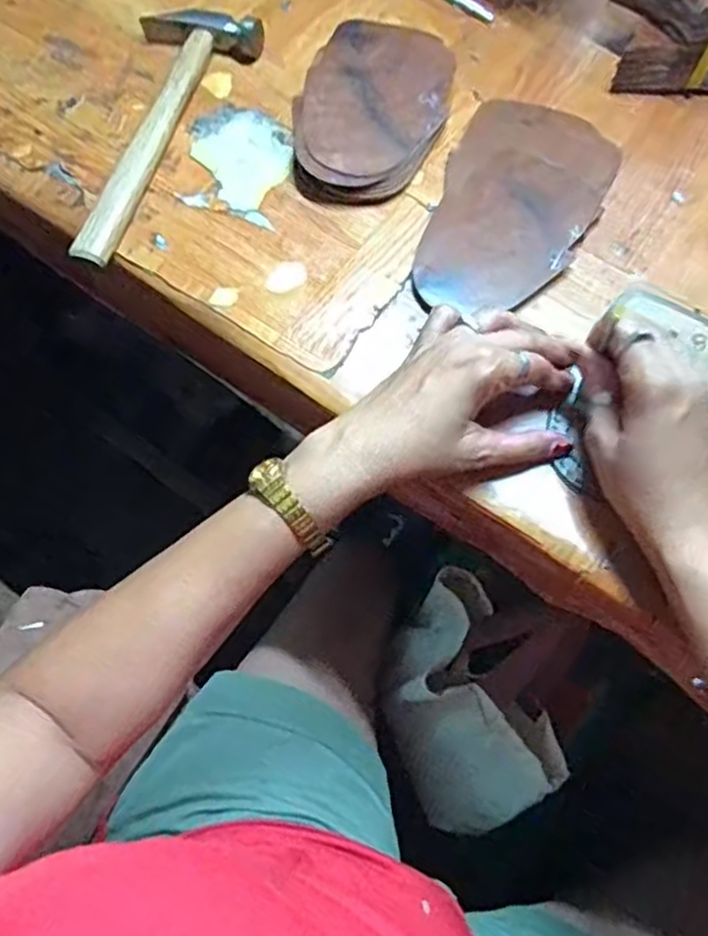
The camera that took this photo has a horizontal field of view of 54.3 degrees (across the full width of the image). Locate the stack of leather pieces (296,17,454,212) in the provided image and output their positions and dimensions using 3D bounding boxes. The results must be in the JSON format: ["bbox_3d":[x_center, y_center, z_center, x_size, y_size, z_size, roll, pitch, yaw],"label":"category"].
[{"bbox_3d":[0.013,-0.261,0.505,0.100,0.024,0.160,15,67,6],"label":"stack of leather pieces"}]

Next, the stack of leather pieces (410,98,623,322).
[{"bbox_3d":[0.112,-0.184,0.480,0.108,0.011,0.197,22,68,9],"label":"stack of leather pieces"}]

